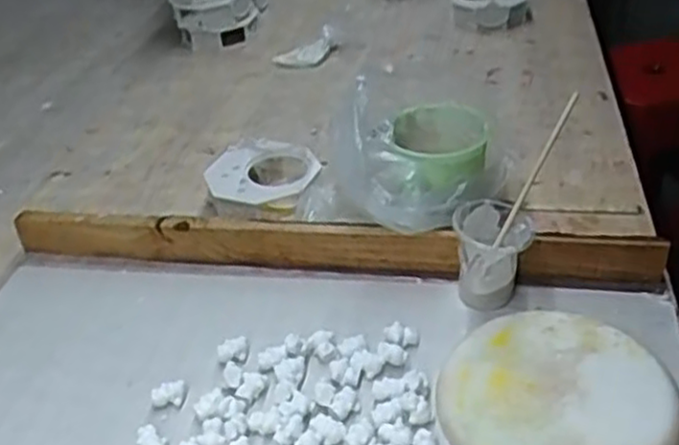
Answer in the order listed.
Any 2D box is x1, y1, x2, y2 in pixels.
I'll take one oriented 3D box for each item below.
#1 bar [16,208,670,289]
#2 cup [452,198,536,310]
[{"bbox_3d":[-0.013,0.019,0.677,0.581,0.046,0.019,1,37,9],"label":"bar"},{"bbox_3d":[0.128,0.029,0.627,0.064,0.078,0.078,1,37,9],"label":"cup"}]

